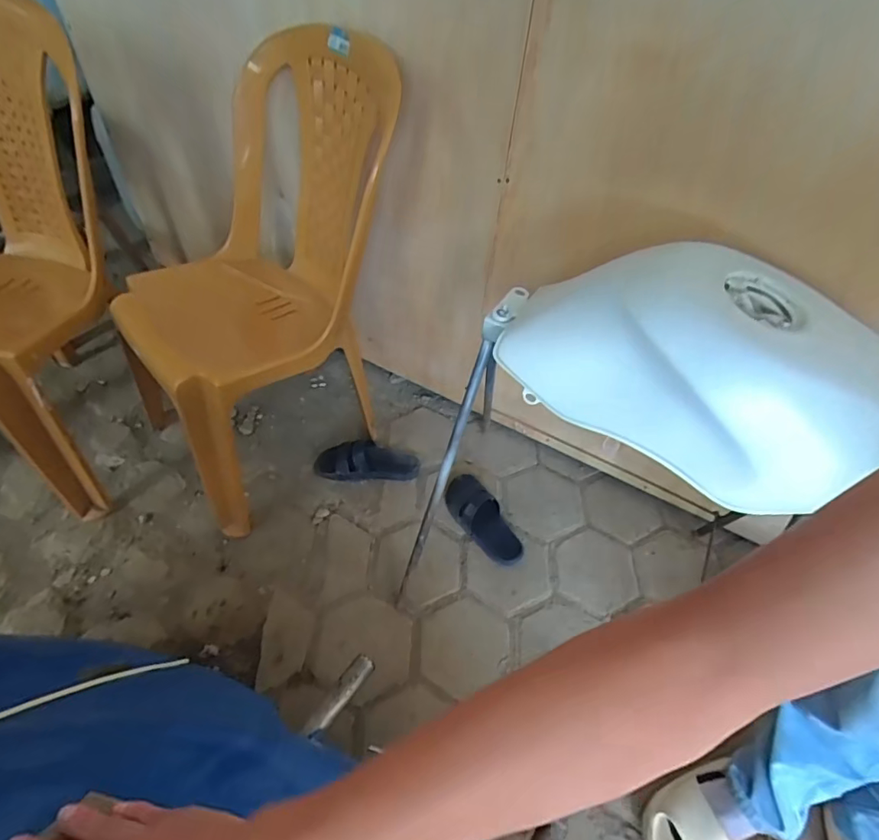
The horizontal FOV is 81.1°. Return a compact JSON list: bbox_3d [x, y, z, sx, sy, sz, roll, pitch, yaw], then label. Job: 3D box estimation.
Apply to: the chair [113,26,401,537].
[{"bbox_3d":[-0.412,-0.277,1.047,0.494,0.767,0.566,28,53,18],"label":"chair"}]

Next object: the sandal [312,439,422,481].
[{"bbox_3d":[-0.182,0.101,1.297,0.261,0.056,0.103,1,50,-6],"label":"sandal"}]

